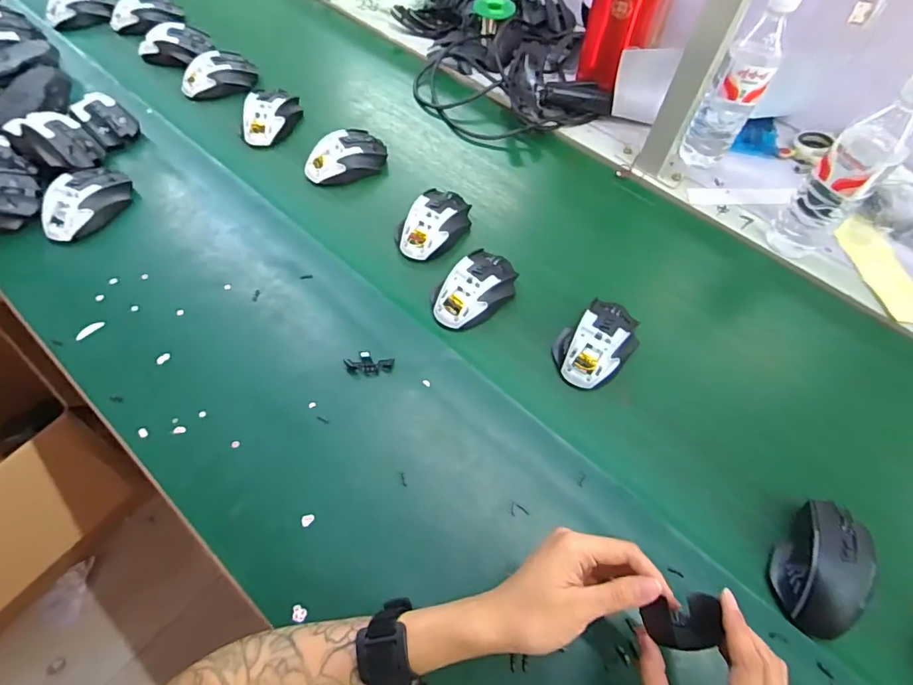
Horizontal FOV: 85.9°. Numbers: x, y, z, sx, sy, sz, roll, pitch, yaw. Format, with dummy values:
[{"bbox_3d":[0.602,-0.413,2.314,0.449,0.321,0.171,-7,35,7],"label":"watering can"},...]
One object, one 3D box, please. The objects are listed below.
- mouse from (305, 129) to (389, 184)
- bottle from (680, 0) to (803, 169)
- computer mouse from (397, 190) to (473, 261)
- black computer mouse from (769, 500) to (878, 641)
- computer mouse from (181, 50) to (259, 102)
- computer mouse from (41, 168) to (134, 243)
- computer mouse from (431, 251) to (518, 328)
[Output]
[{"bbox_3d":[-0.156,-0.263,0.694,0.118,0.040,0.066,-28,64,-19],"label":"mouse"},{"bbox_3d":[0.372,-0.335,0.652,0.062,0.224,0.056,35,63,18],"label":"bottle"},{"bbox_3d":[-0.028,-0.157,0.636,0.069,0.037,0.113,29,61,14],"label":"computer mouse"},{"bbox_3d":[0.331,0.202,0.440,0.066,0.040,0.110,36,63,18],"label":"black computer mouse"},{"bbox_3d":[-0.376,-0.424,0.778,0.071,0.038,0.113,41,64,20],"label":"computer mouse"},{"bbox_3d":[-0.460,-0.175,0.608,0.064,0.040,0.114,26,60,12],"label":"computer mouse"},{"bbox_3d":[0.022,-0.066,0.581,0.112,0.033,0.069,-38,67,-23],"label":"computer mouse"}]

